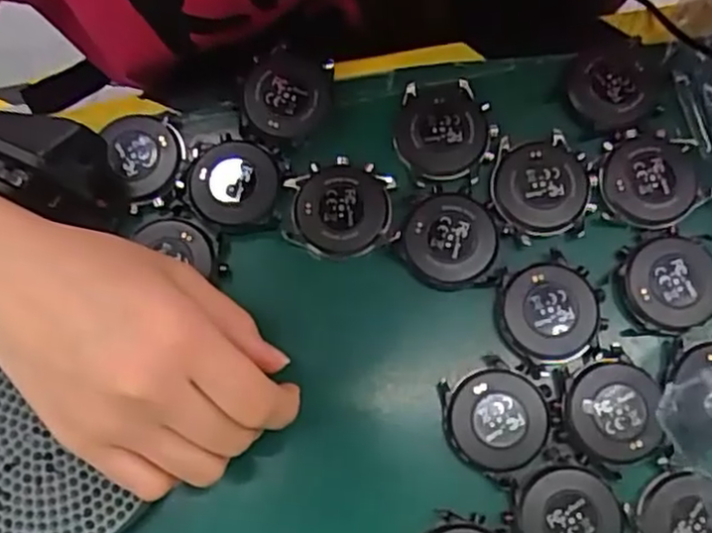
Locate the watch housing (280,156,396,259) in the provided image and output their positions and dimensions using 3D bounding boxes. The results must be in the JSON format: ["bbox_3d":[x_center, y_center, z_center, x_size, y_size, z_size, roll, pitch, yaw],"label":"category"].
[{"bbox_3d":[-0.008,-0.027,0.336,0.048,0.006,0.048,3,77,2],"label":"watch housing"}]

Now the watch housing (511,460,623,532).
[{"bbox_3d":[0.088,0.106,0.302,0.043,0.006,0.044,-2,77,1],"label":"watch housing"}]

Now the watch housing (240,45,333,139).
[{"bbox_3d":[-0.034,-0.084,0.346,0.041,0.007,0.044,14,78,5],"label":"watch housing"}]

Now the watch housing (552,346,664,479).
[{"bbox_3d":[0.109,0.062,0.313,0.042,0.008,0.051,-1,77,1],"label":"watch housing"}]

